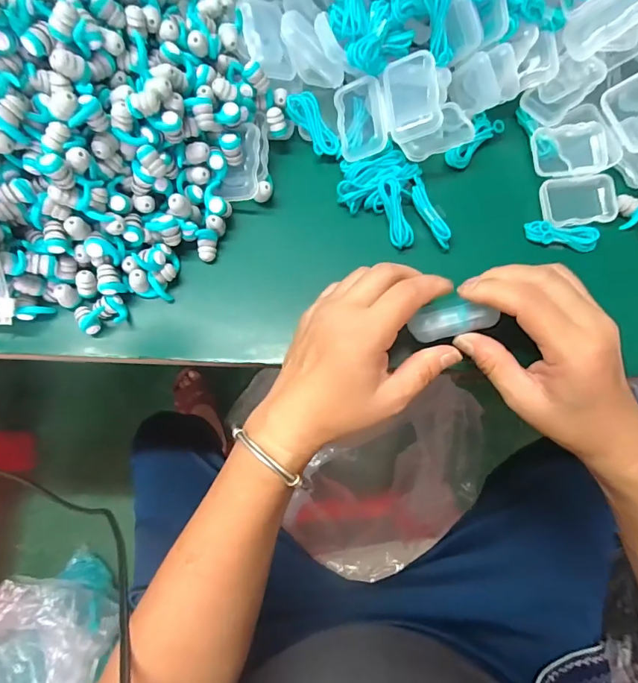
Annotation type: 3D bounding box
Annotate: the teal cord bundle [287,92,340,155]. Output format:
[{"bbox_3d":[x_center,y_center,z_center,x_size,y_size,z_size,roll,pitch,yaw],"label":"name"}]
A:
[{"bbox_3d":[-0.003,-0.163,0.324,0.020,0.006,0.049,-43,111,-11],"label":"teal cord bundle"}]

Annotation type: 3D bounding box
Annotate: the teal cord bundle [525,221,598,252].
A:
[{"bbox_3d":[0.179,-0.078,0.317,0.051,0.010,0.015,7,75,1],"label":"teal cord bundle"}]

